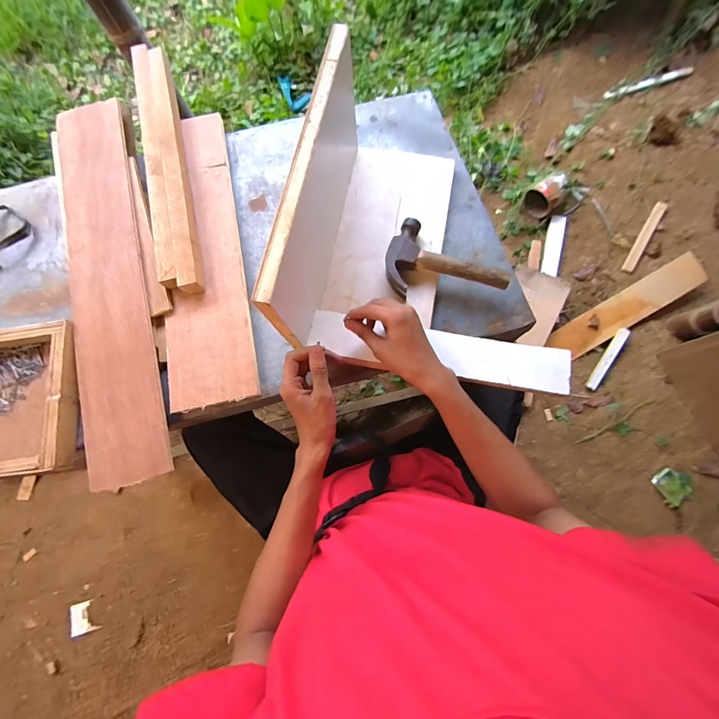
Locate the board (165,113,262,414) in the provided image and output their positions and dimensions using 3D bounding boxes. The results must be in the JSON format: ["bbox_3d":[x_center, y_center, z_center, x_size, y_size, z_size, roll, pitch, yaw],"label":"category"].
[{"bbox_3d":[-0.266,-0.188,0.551,0.132,0.013,0.531,-11,77,-1],"label":"board"}]

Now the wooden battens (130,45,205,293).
[{"bbox_3d":[-0.341,-0.349,0.573,0.063,0.025,0.514,-14,77,-2],"label":"wooden battens"}]

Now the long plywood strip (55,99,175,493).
[{"bbox_3d":[-0.422,-0.147,0.540,0.130,0.013,0.685,-16,77,-2],"label":"long plywood strip"}]

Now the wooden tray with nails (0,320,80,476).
[{"bbox_3d":[-0.549,0.063,0.499,0.229,0.040,0.221,-7,79,-2],"label":"wooden tray with nails"}]

